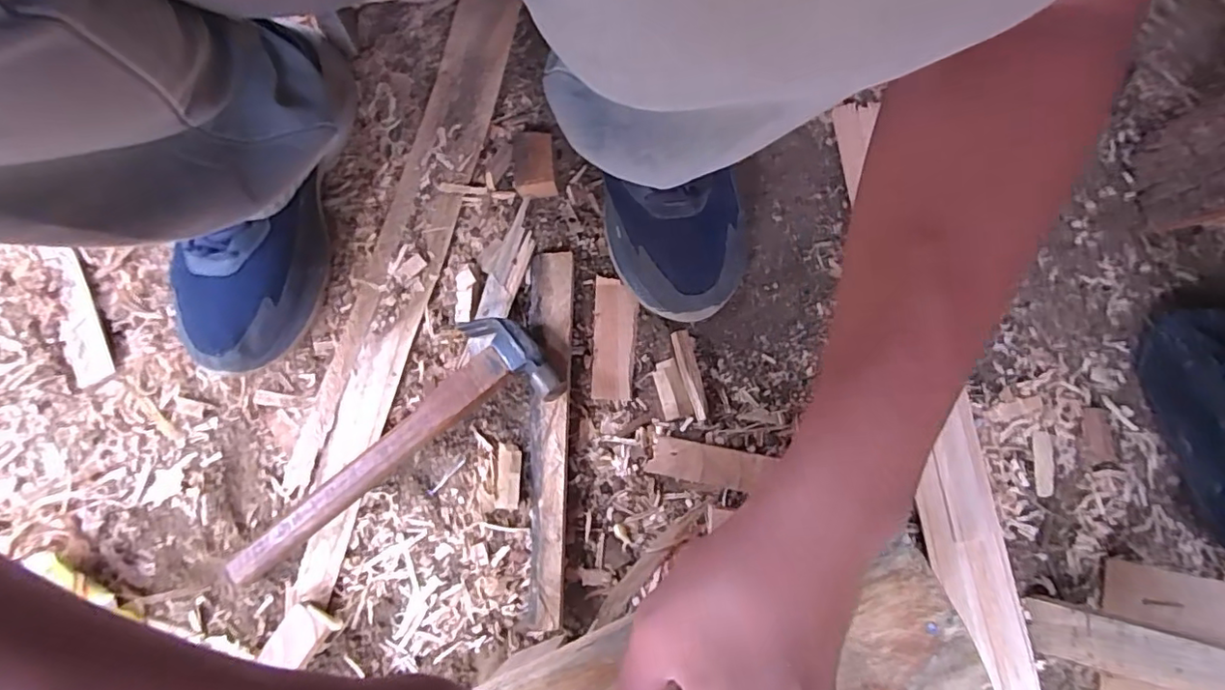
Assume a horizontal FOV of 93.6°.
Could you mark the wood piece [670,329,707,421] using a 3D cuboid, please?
[{"bbox_3d":[0.061,0.024,0.455,0.014,0.014,0.072,-12,80,-4],"label":"wood piece"}]

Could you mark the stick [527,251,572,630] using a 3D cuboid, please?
[{"bbox_3d":[-0.051,0.063,0.448,0.034,0.015,0.283,0,79,-2],"label":"stick"}]

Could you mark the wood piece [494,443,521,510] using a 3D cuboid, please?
[{"bbox_3d":[-0.080,0.100,0.440,0.019,0.011,0.048,-1,79,-2],"label":"wood piece"}]

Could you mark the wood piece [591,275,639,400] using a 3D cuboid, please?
[{"bbox_3d":[0.001,-0.006,0.467,0.034,0.004,0.100,3,79,-2],"label":"wood piece"}]

